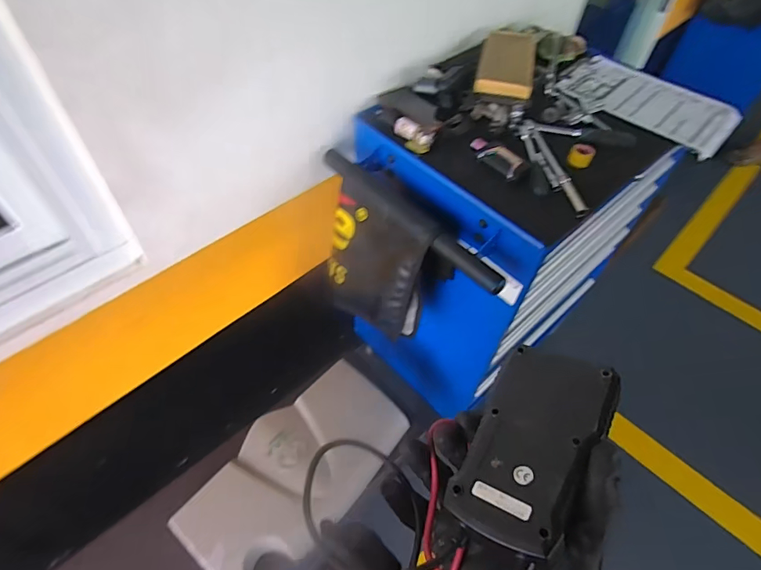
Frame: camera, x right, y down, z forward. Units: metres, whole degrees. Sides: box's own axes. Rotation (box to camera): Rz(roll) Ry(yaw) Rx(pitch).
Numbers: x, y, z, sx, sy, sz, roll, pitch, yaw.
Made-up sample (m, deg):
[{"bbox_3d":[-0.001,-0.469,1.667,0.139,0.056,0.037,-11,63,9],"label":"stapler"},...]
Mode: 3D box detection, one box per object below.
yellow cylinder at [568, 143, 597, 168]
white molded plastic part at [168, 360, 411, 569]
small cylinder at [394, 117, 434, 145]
[{"bbox_3d":[0.375,-0.242,0.827,0.042,0.030,0.045,22,53,14],"label":"yellow cylinder"},{"bbox_3d":[-0.184,0.388,0.947,0.259,0.070,0.467,35,57,22],"label":"white molded plastic part"},{"bbox_3d":[0.062,-0.291,0.840,0.086,0.026,0.022,34,57,21],"label":"small cylinder"}]

